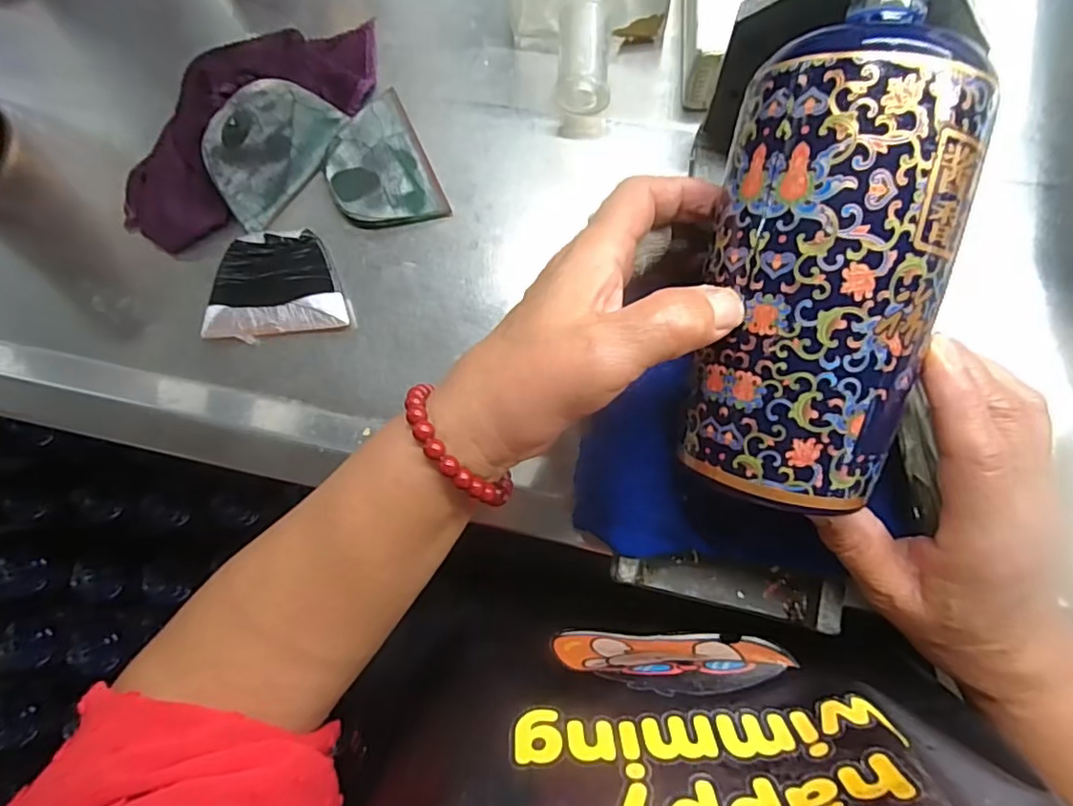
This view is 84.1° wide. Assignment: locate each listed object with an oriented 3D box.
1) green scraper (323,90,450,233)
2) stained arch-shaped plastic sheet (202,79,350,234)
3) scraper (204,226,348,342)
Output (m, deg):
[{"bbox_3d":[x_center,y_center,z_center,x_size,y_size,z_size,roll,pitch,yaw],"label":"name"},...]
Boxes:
[{"bbox_3d":[-0.093,-0.137,0.348,0.057,0.010,0.081,-24,86,4],"label":"green scraper"},{"bbox_3d":[-0.157,-0.149,0.345,0.054,0.004,0.085,41,93,-22],"label":"stained arch-shaped plastic sheet"},{"bbox_3d":[-0.155,-0.069,0.348,0.081,0.010,0.060,-9,87,5],"label":"scraper"}]

